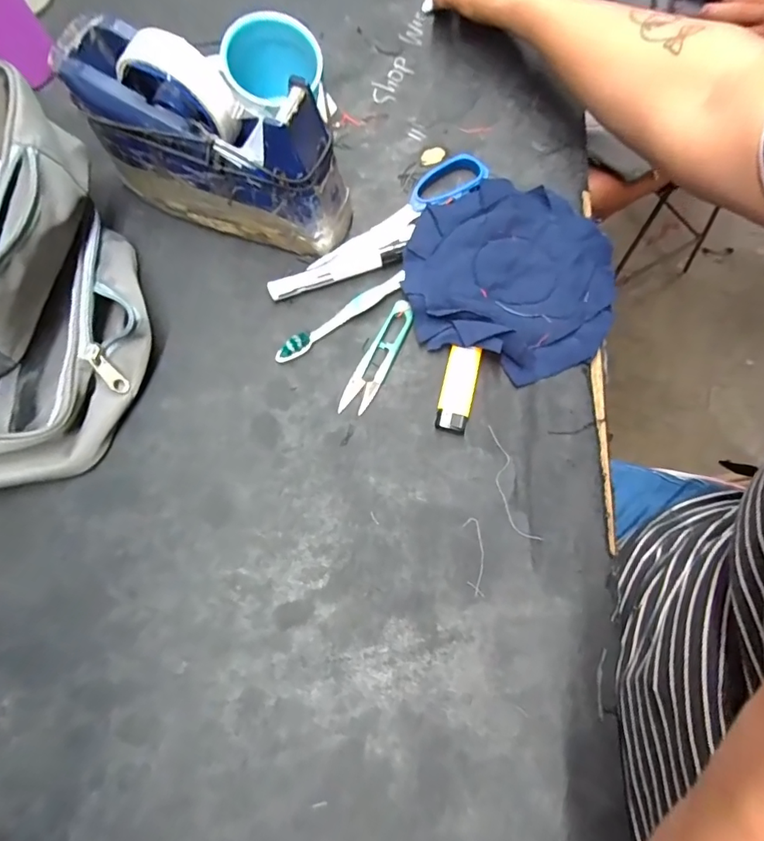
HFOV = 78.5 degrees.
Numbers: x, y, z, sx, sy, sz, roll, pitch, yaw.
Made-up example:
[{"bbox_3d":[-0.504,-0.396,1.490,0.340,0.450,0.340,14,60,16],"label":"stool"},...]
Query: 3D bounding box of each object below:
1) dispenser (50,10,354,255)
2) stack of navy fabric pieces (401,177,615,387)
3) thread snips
[{"bbox_3d":[-0.129,-0.209,0.363,0.202,0.119,0.074,26,76,8],"label":"dispenser"},{"bbox_3d":[0.106,-0.122,0.385,0.166,0.020,0.167,12,75,5],"label":"stack of navy fabric pieces"},{"bbox_3d":[-0.003,-0.051,0.372,0.024,0.013,0.098,25,76,8],"label":"thread snips"}]

